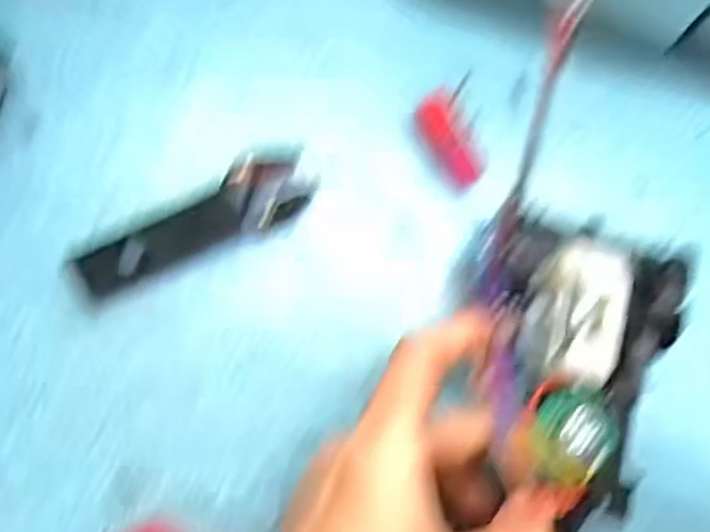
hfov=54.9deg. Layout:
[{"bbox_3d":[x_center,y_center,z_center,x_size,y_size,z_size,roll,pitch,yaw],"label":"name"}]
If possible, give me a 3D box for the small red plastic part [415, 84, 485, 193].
[{"bbox_3d":[0.040,-0.052,0.282,0.020,0.004,0.040,-31,84,-12],"label":"small red plastic part"}]

